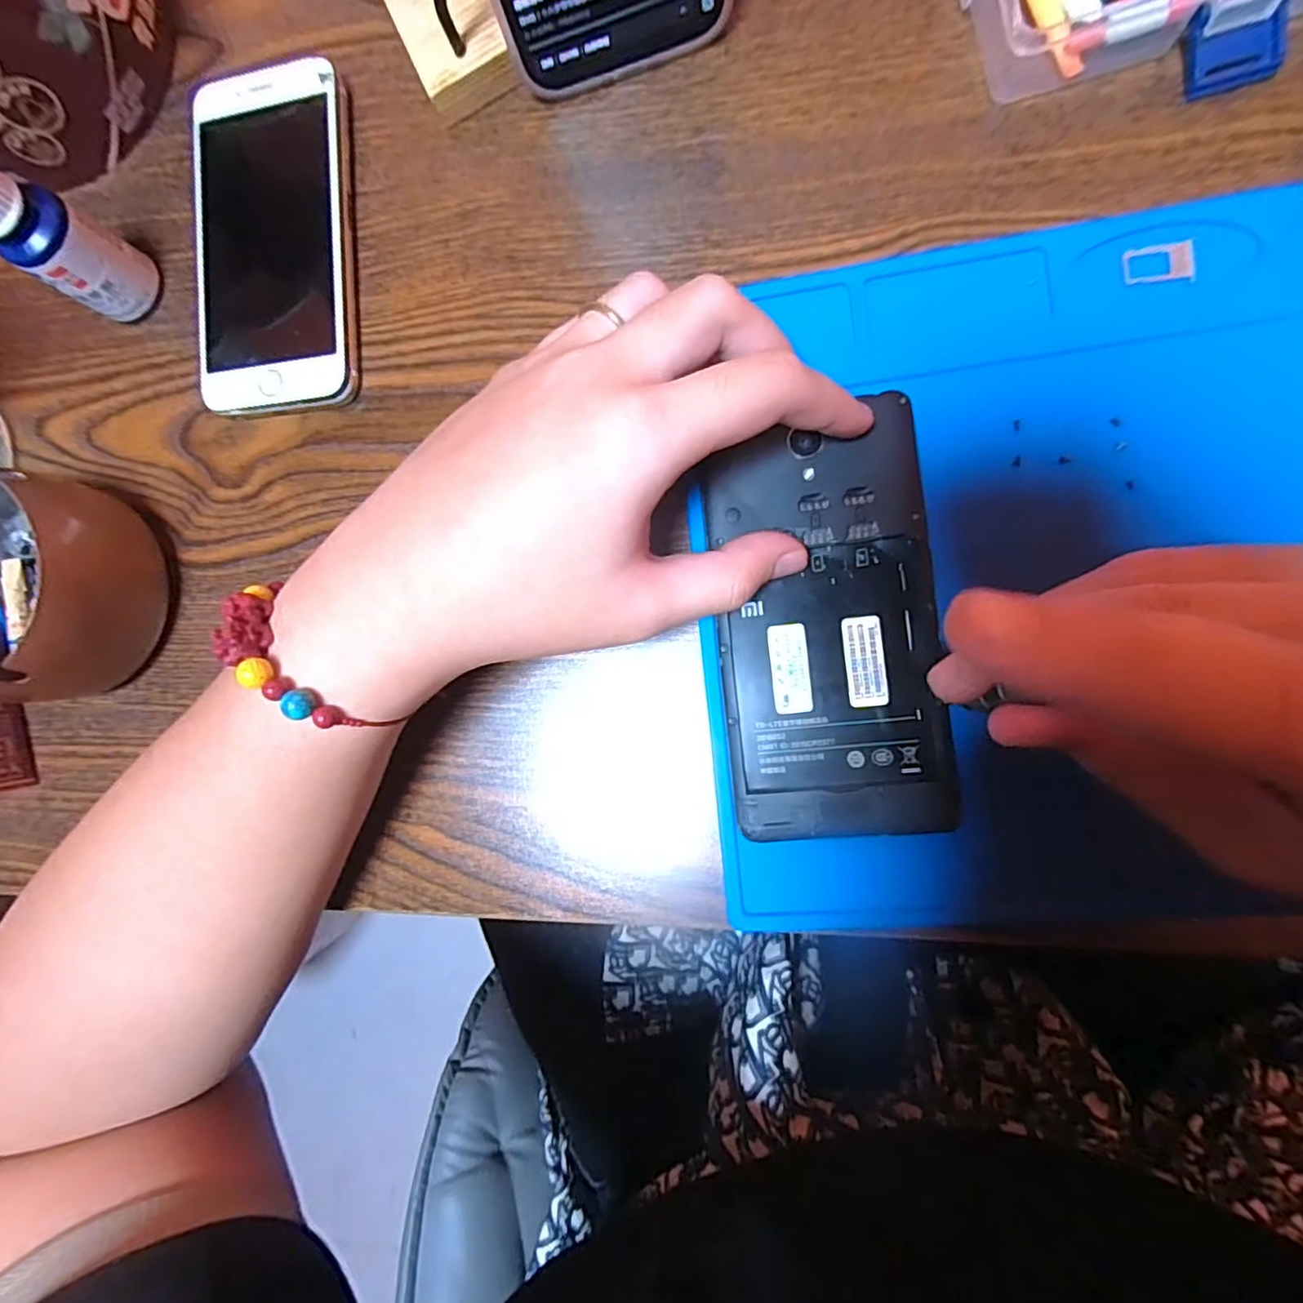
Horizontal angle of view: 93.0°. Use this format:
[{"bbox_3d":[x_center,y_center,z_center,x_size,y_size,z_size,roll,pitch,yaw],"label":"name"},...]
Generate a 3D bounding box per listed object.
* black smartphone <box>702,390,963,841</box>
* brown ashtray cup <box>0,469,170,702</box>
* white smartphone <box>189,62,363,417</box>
[{"bbox_3d":[0.061,-0.008,0.212,0.073,0.008,0.139,-6,88,9],"label":"black smartphone"},{"bbox_3d":[-0.246,-0.027,0.242,0.083,0.049,0.086,0,89,9],"label":"brown ashtray cup"},{"bbox_3d":[-0.153,-0.165,0.250,0.064,0.012,0.133,-3,89,9],"label":"white smartphone"}]

